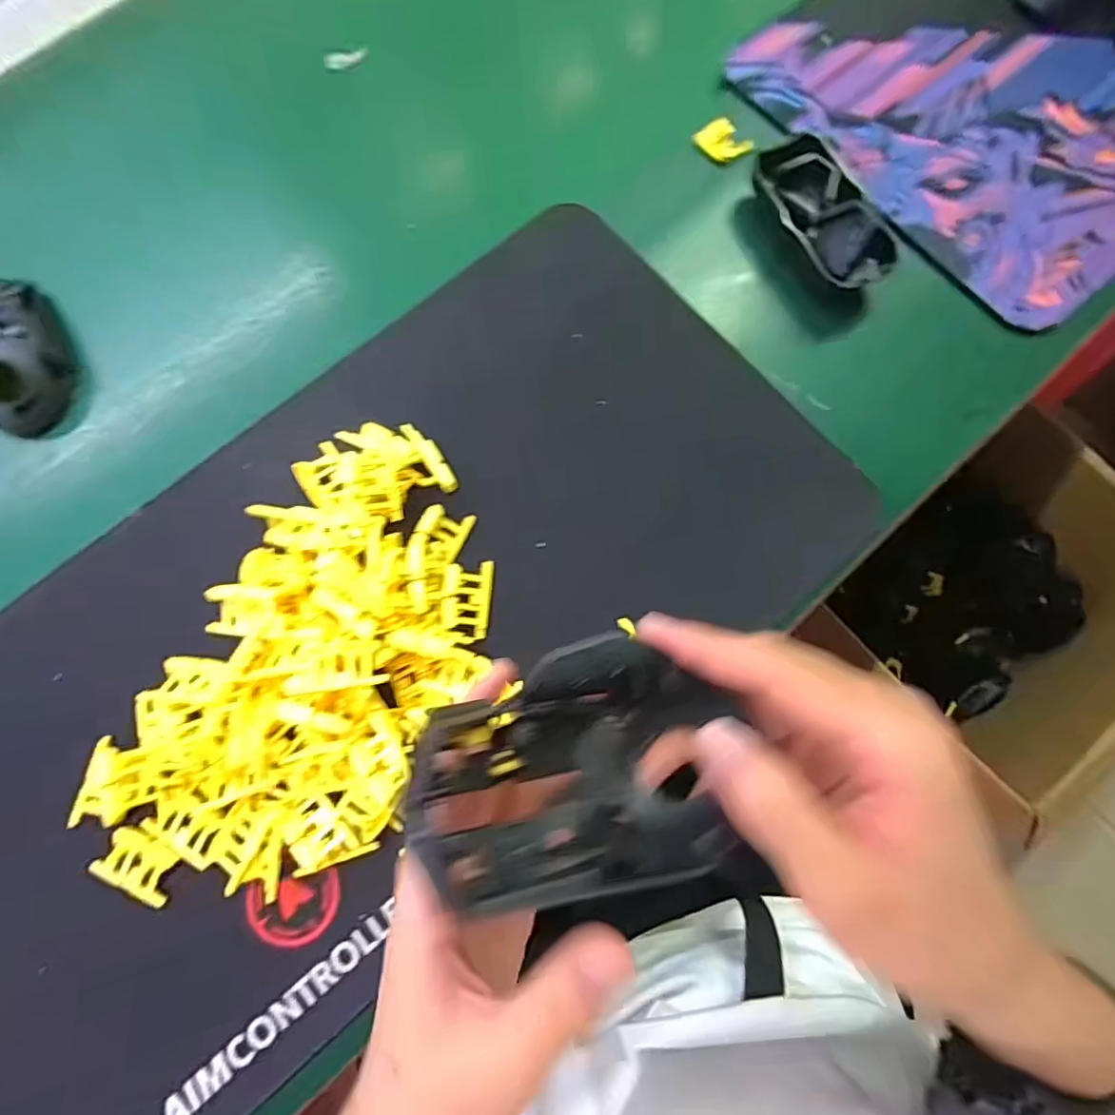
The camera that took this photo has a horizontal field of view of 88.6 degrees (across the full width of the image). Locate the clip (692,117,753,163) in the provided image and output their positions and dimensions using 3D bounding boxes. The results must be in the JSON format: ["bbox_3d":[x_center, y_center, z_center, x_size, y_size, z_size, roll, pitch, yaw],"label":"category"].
[{"bbox_3d":[0.114,-0.288,0.393,0.037,0.014,0.021,29,78,8],"label":"clip"}]

